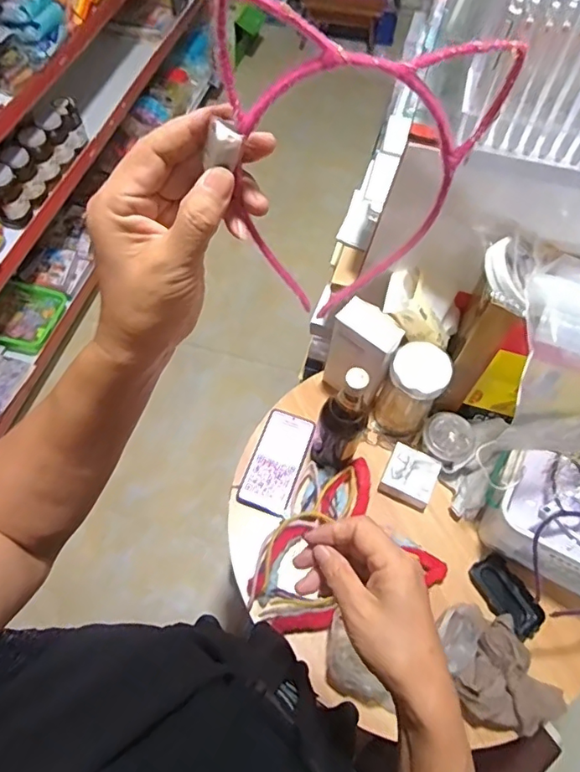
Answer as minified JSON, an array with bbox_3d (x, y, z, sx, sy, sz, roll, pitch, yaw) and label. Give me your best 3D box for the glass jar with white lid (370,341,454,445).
[{"bbox_3d":[0.183,0.015,0.813,0.082,0.158,0.085,1,60,-3],"label":"glass jar with white lid"}]

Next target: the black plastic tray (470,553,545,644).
[{"bbox_3d":[0.306,0.297,0.740,0.061,0.022,0.111,-26,65,-17],"label":"black plastic tray"}]

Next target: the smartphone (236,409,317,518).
[{"bbox_3d":[-0.018,0.116,0.824,0.078,0.010,0.165,19,61,8],"label":"smartphone"}]

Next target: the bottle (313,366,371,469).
[{"bbox_3d":[0.073,0.052,0.732,0.065,0.216,0.053,21,61,9],"label":"bottle"}]

